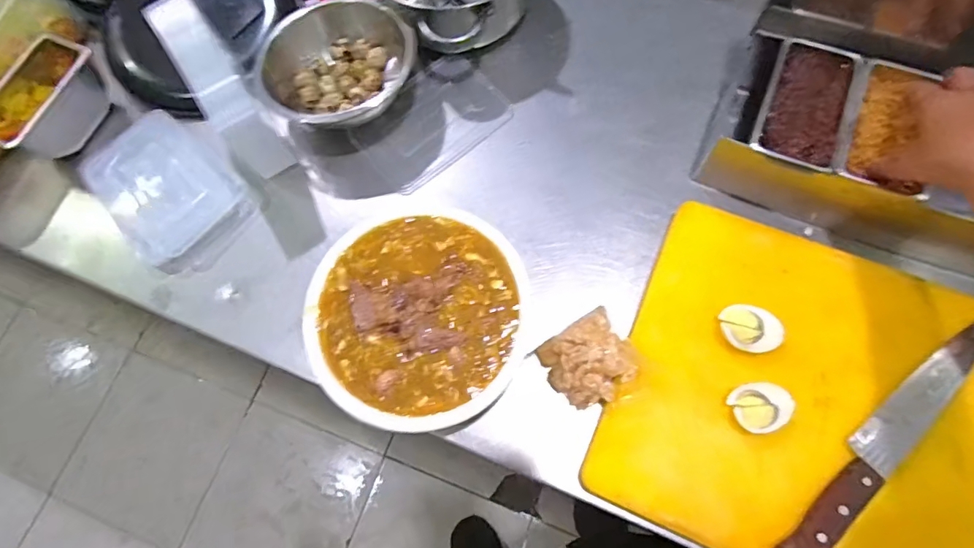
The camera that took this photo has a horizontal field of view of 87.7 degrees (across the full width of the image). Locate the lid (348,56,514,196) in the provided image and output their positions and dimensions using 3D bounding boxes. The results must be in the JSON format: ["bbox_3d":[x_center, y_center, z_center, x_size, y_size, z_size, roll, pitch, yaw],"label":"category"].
[{"bbox_3d":[-0.065,-0.182,0.601,0.169,0.009,0.121,-39,77,-9],"label":"lid"}]

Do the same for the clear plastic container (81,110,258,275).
[{"bbox_3d":[-0.372,-0.098,0.591,0.200,0.034,0.138,41,80,17],"label":"clear plastic container"}]

